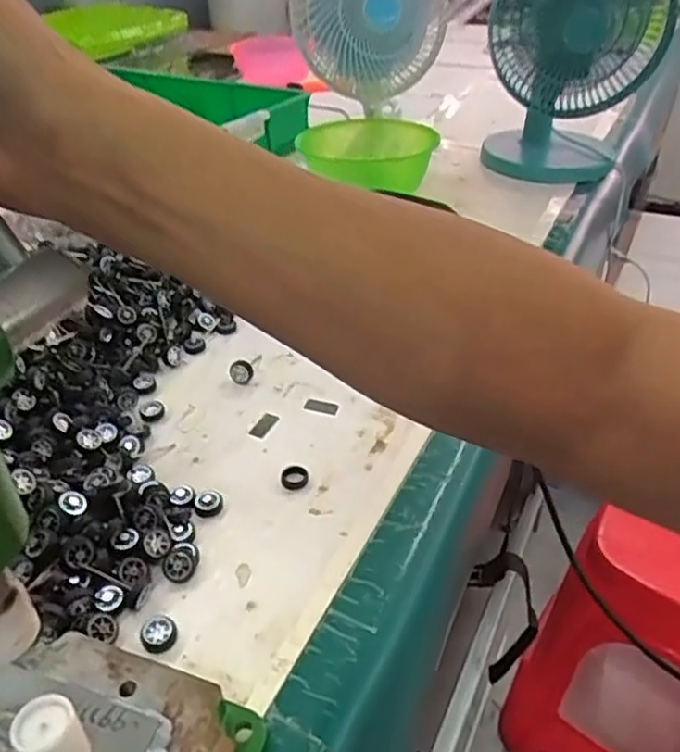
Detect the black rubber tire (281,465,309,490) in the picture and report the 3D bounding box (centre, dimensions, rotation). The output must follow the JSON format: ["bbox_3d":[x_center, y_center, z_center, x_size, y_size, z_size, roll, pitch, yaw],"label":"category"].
[{"bbox_3d":[-0.033,0.073,0.489,0.020,0.008,0.018,-4,36,-6],"label":"black rubber tire"}]

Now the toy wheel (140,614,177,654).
[{"bbox_3d":[-0.103,0.147,0.384,0.019,0.011,0.018,0,36,0],"label":"toy wheel"}]

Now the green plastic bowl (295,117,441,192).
[{"bbox_3d":[0.037,-0.302,0.929,0.189,0.051,0.185,-5,35,-5],"label":"green plastic bowl"}]

